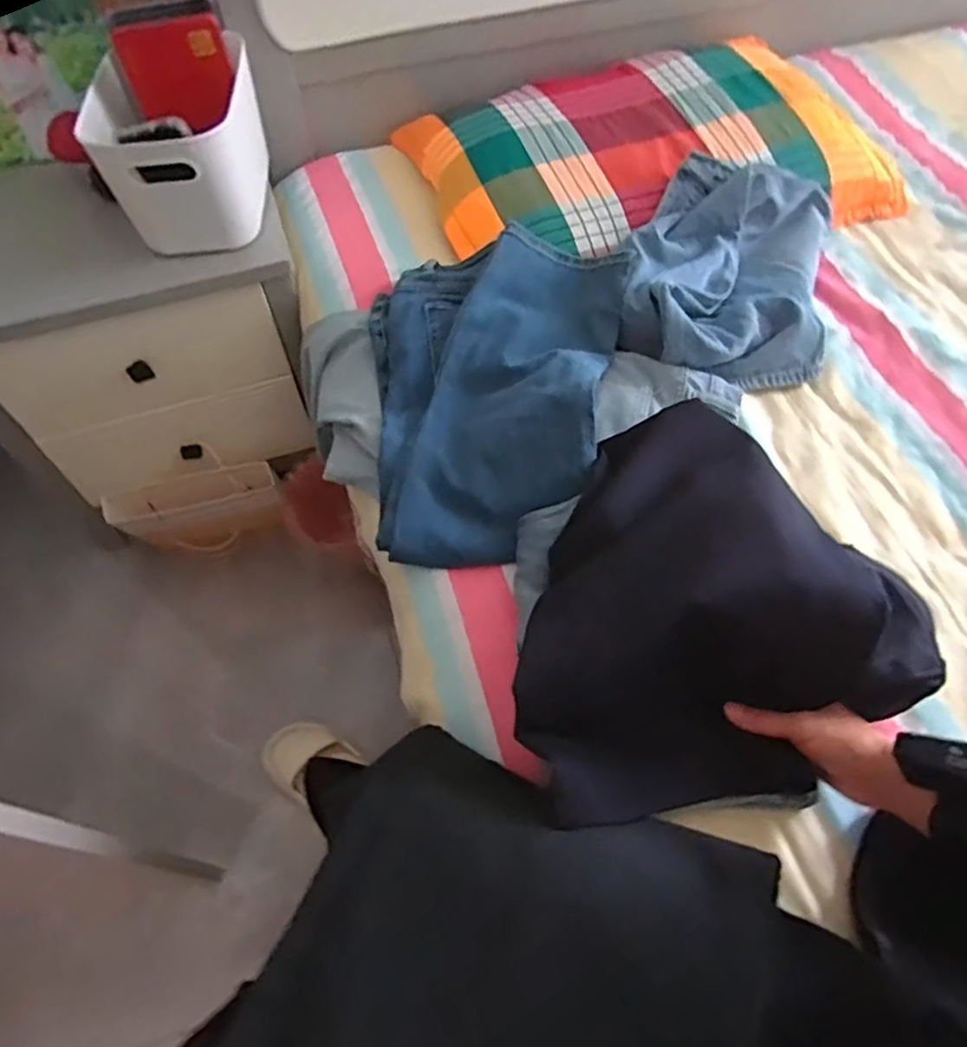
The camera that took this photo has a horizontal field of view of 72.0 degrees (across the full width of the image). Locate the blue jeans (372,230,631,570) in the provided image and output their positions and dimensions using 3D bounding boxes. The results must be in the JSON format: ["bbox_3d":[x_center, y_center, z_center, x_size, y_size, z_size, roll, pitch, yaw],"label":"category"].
[{"bbox_3d":[0.028,-0.162,0.713,0.294,0.068,0.408,-7,57,-3],"label":"blue jeans"}]

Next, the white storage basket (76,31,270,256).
[{"bbox_3d":[-0.364,-0.456,0.815,0.177,0.142,0.212,-9,58,-4],"label":"white storage basket"}]

